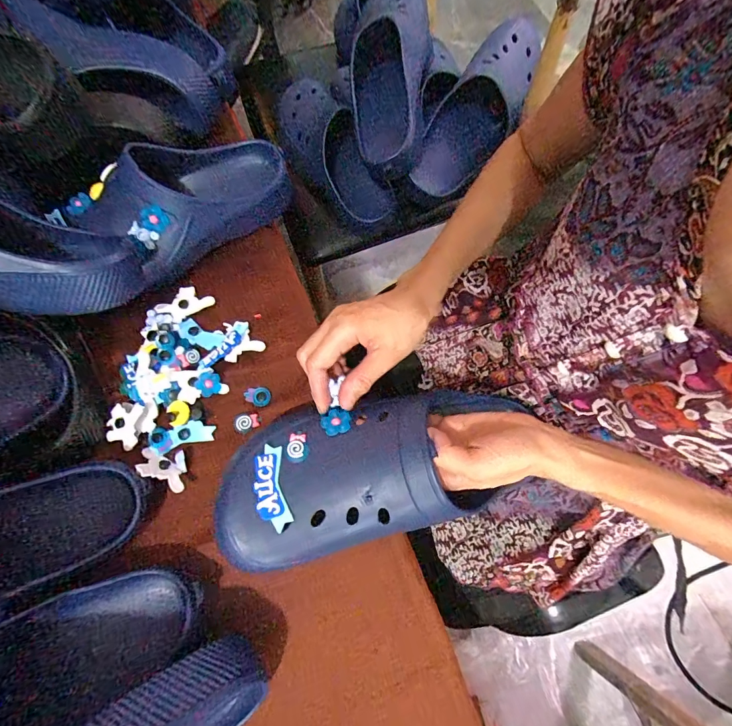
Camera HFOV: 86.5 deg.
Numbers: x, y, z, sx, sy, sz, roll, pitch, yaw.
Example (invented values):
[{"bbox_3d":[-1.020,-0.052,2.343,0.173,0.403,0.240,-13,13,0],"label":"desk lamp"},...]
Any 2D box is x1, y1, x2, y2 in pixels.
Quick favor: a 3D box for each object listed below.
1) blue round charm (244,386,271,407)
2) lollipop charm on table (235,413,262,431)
[{"bbox_3d":[-0.109,0.032,0.391,0.026,0.007,0.019,24,74,7],"label":"blue round charm"},{"bbox_3d":[-0.116,0.058,0.382,0.022,0.009,0.015,-18,74,-5],"label":"lollipop charm on table"}]

